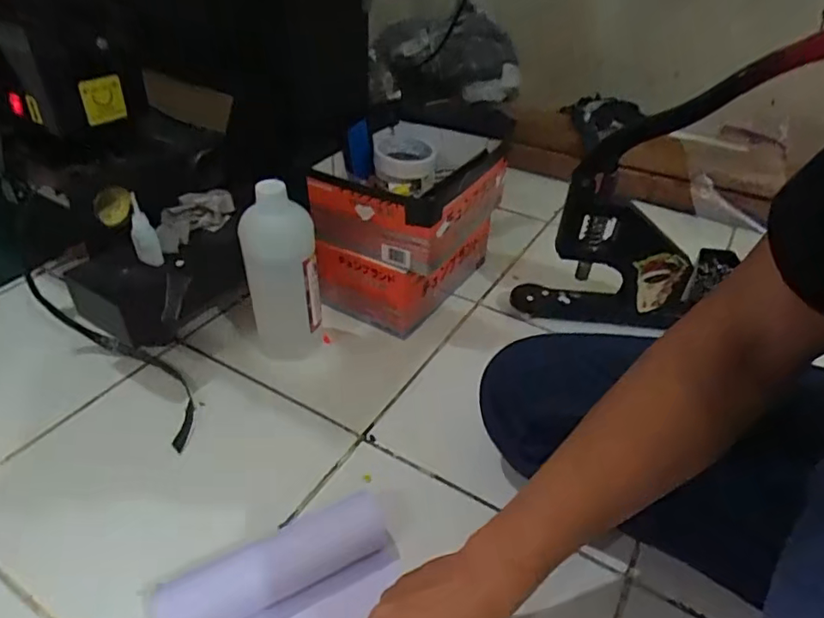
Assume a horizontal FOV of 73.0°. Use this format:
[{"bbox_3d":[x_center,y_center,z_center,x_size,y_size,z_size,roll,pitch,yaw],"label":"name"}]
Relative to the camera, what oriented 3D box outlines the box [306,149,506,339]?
[{"bbox_3d":[-0.002,-0.119,0.815,0.177,0.210,0.236,20,41,21],"label":"box"}]

